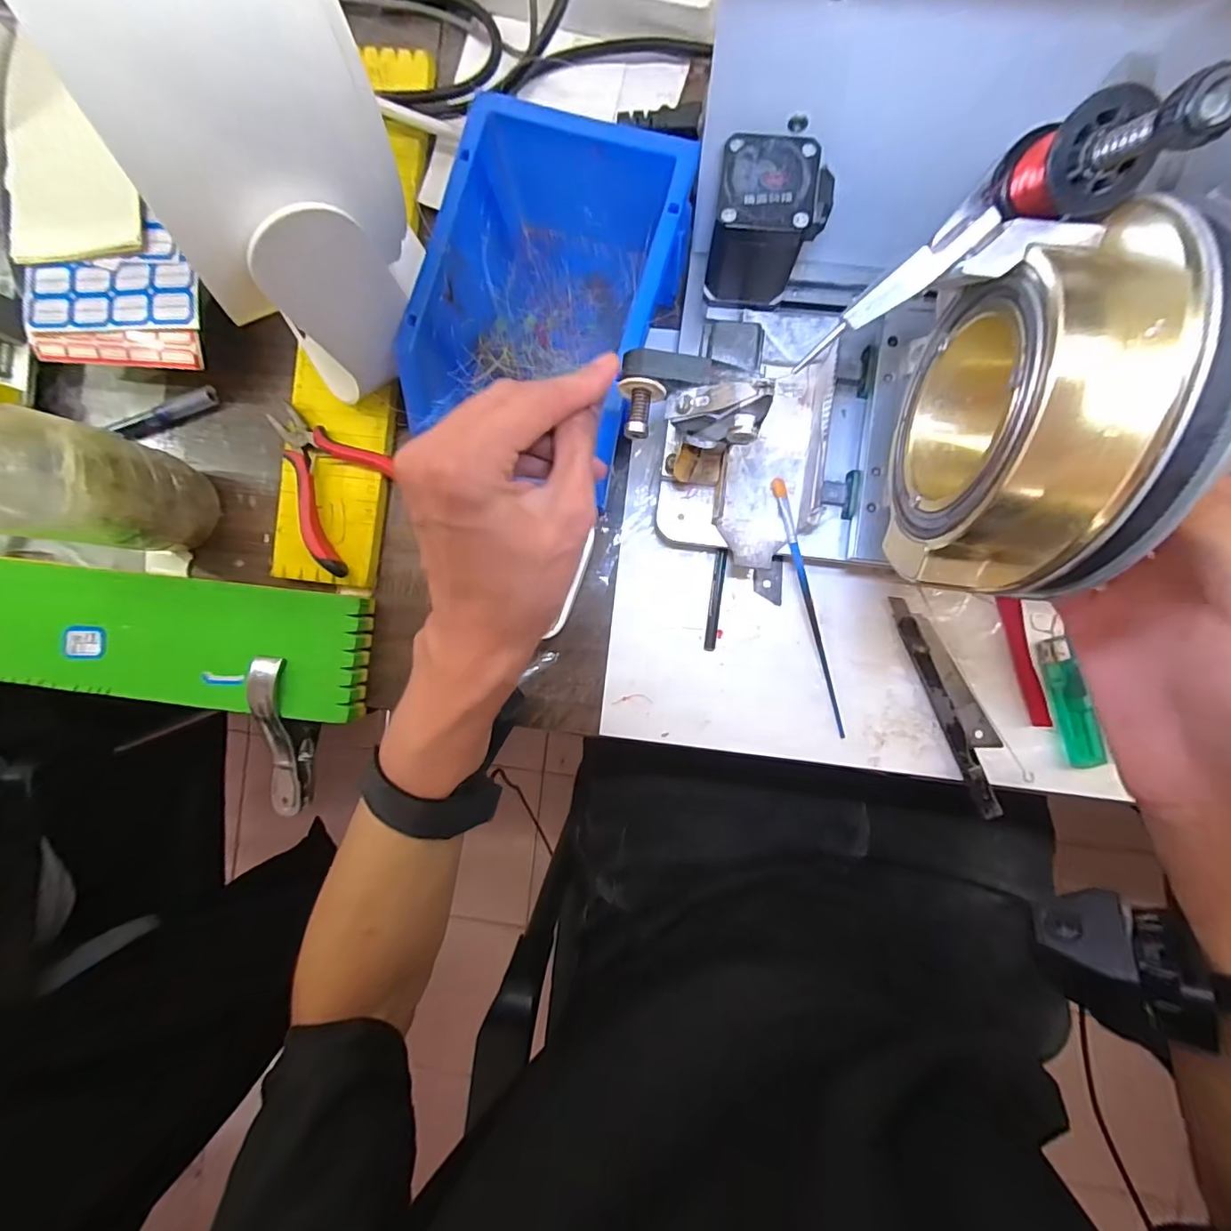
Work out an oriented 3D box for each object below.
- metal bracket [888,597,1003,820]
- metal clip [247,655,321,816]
[{"bbox_3d":[0.208,0.051,0.321,0.030,0.011,0.136,-22,88,4],"label":"metal bracket"},{"bbox_3d":[-0.224,0.080,0.357,0.020,0.036,0.117,6,117,4],"label":"metal clip"}]

